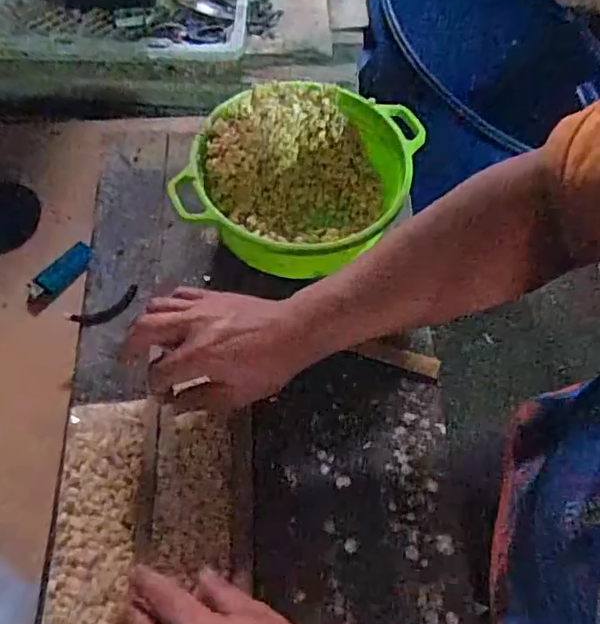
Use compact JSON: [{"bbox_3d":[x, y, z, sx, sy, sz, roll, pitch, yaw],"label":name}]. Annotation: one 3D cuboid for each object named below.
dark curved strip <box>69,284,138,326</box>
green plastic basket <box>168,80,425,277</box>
[{"bbox_3d":[-0.192,-0.003,0.587,0.070,0.007,0.024,-31,66,-16],"label":"dark curved strip"},{"bbox_3d":[-0.001,-0.124,0.602,0.204,0.099,0.201,18,63,5],"label":"green plastic basket"}]

